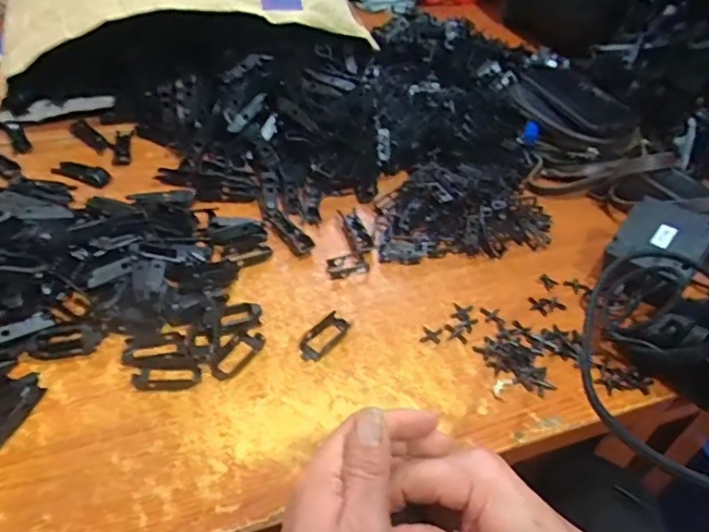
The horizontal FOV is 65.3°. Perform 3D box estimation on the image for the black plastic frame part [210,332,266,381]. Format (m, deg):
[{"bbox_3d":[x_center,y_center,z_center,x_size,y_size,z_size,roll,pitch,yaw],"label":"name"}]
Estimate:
[{"bbox_3d":[-0.091,0.071,0.439,0.020,0.004,0.050,26,45,20],"label":"black plastic frame part"}]

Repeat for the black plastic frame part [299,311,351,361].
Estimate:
[{"bbox_3d":[-0.025,0.056,0.451,0.024,0.010,0.051,28,46,21],"label":"black plastic frame part"}]

